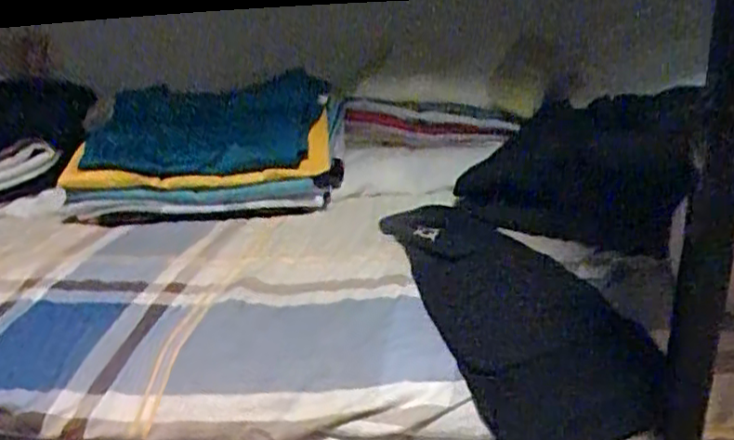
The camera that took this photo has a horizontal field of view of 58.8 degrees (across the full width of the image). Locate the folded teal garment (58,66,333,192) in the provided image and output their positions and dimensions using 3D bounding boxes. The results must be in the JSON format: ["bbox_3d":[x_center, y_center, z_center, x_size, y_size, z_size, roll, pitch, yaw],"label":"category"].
[{"bbox_3d":[-0.234,-0.112,0.896,0.364,0.114,0.095,-3,22,5],"label":"folded teal garment"}]

